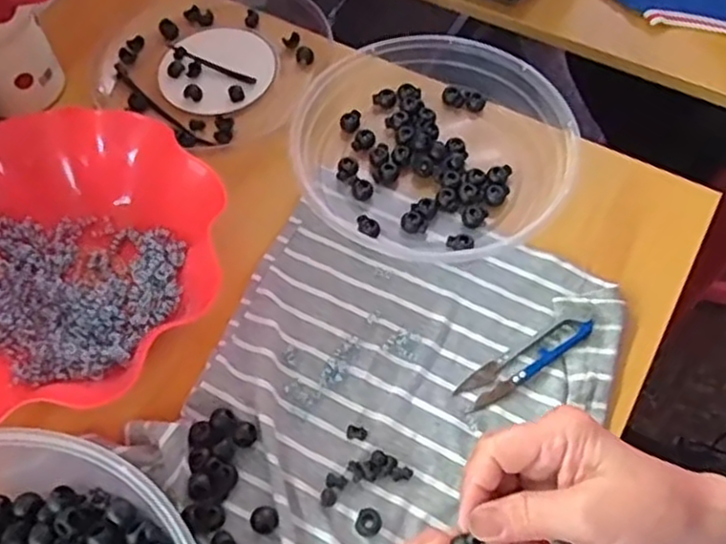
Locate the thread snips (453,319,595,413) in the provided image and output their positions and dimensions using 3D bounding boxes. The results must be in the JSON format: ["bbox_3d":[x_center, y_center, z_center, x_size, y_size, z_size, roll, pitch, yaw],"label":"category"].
[{"bbox_3d":[0.105,0.056,0.460,0.097,0.011,0.023,-31,64,-14],"label":"thread snips"}]

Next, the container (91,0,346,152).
[{"bbox_3d":[-0.129,-0.186,0.606,0.176,0.025,0.178,-1,61,1],"label":"container"}]

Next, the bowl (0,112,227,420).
[{"bbox_3d":[-0.213,-0.008,0.478,0.193,0.059,0.217,33,67,18],"label":"bowl"}]

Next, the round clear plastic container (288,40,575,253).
[{"bbox_3d":[0.053,-0.098,0.527,0.190,0.044,0.180,-1,61,1],"label":"round clear plastic container"}]

